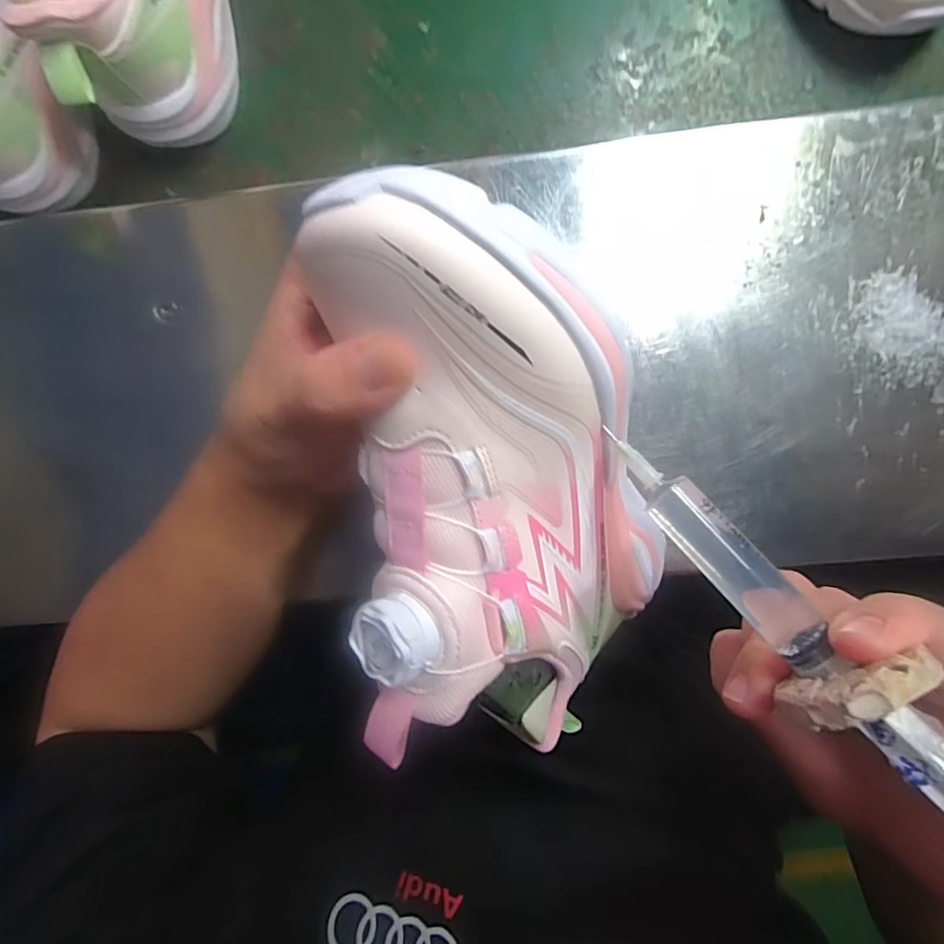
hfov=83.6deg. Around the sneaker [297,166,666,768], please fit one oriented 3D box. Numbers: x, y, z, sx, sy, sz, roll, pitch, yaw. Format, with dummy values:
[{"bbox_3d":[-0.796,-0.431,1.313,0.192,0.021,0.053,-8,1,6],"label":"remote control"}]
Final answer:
[{"bbox_3d":[0.015,0.014,0.199,0.123,0.082,0.222,-9,114,-9],"label":"sneaker"}]

